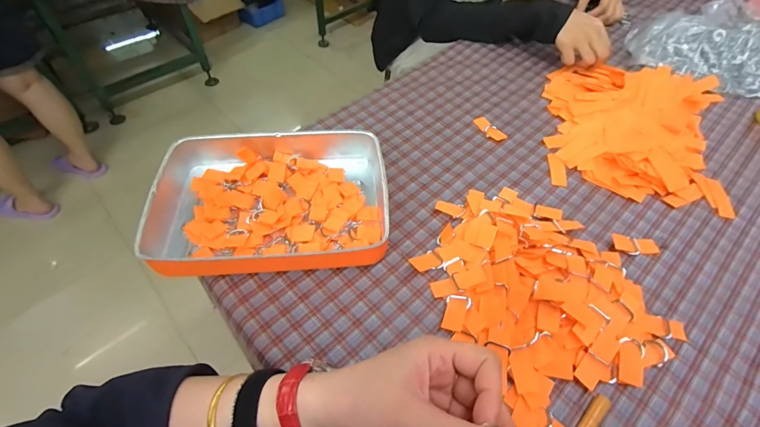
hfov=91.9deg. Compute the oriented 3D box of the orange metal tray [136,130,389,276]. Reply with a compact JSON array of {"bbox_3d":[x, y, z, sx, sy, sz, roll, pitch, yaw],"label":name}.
[{"bbox_3d":[-0.133,-0.027,0.458,0.274,0.062,0.213,-5,54,-3],"label":"orange metal tray"}]

